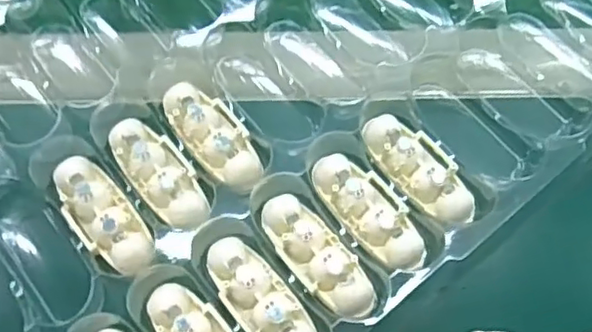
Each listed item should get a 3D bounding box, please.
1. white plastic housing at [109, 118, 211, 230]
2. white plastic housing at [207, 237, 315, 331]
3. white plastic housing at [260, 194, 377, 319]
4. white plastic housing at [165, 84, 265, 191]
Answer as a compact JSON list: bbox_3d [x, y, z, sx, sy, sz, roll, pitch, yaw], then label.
[{"bbox_3d":[-0.062,0.002,0.290,0.024,0.011,0.062,-34,72,-12],"label":"white plastic housing"},{"bbox_3d":[-0.014,0.057,0.267,0.024,0.011,0.063,-38,73,-13],"label":"white plastic housing"},{"bbox_3d":[0.010,0.038,0.274,0.024,0.014,0.063,-40,73,-14],"label":"white plastic housing"},{"bbox_3d":[-0.037,-0.015,0.297,0.026,0.014,0.062,-38,73,-14],"label":"white plastic housing"}]

